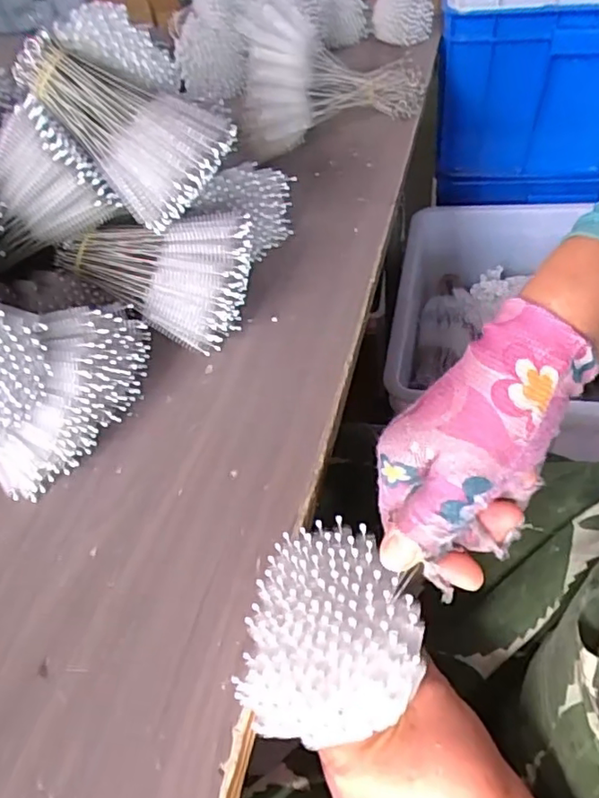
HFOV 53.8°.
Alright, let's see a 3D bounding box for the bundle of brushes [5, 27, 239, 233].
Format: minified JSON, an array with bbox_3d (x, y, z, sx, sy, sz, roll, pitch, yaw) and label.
[{"bbox_3d":[-0.129,-0.182,0.418,0.146,0.055,0.098,19,90,-4],"label":"bundle of brushes"}]

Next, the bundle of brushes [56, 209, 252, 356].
[{"bbox_3d":[-0.095,-0.097,0.458,0.131,0.075,0.096,19,51,22],"label":"bundle of brushes"}]

